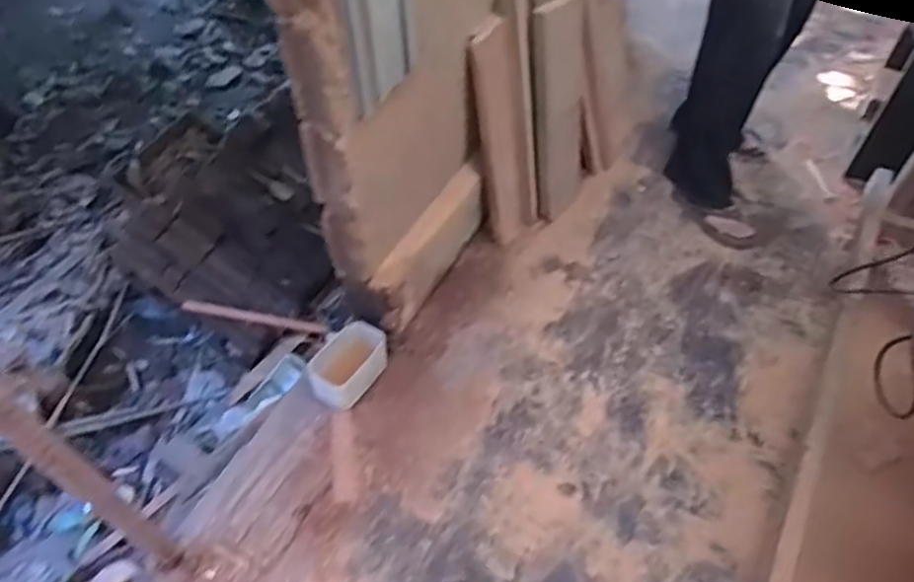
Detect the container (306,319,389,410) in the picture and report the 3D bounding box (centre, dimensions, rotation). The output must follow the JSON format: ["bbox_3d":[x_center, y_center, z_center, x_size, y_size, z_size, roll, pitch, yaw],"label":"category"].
[{"bbox_3d":[-0.256,0.177,1.538,0.138,0.113,0.190,25,57,22],"label":"container"}]

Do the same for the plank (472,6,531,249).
[{"bbox_3d":[0.121,-0.379,1.664,0.142,0.598,0.031,-28,46,-17],"label":"plank"}]

